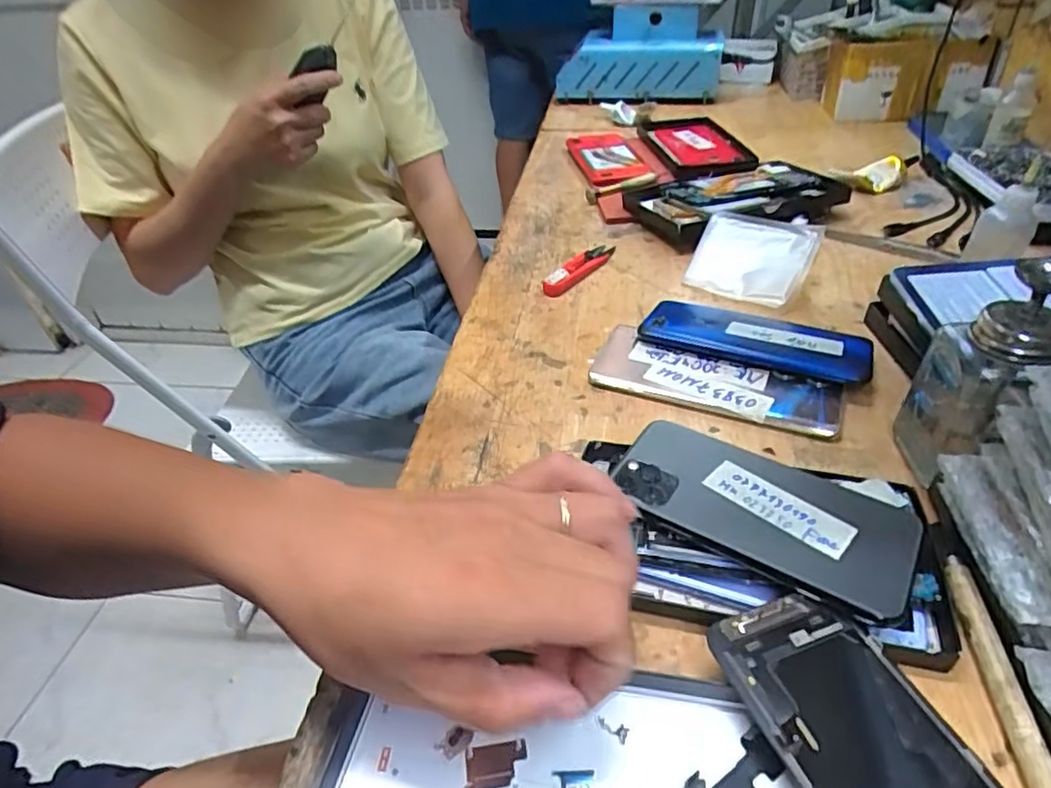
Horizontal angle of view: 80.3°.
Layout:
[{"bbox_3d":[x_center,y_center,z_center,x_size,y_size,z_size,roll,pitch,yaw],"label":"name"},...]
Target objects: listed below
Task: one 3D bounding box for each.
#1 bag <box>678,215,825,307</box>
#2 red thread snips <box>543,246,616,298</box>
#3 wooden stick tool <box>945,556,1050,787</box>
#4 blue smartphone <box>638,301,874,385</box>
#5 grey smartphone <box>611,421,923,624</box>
[{"bbox_3d":[0.190,-0.116,0.531,0.092,0.017,0.082,23,87,22],"label":"bag"},{"bbox_3d":[0.050,-0.116,0.571,0.025,0.011,0.104,23,46,30],"label":"red thread snips"},{"bbox_3d":[0.196,0.115,0.259,0.011,0.008,0.104,2,39,8],"label":"wooden stick tool"},{"bbox_3d":[0.166,-0.040,0.453,0.153,0.014,0.066,15,43,23],"label":"blue smartphone"},{"bbox_3d":[0.115,0.054,0.310,0.139,0.008,0.069,22,47,27],"label":"grey smartphone"}]

